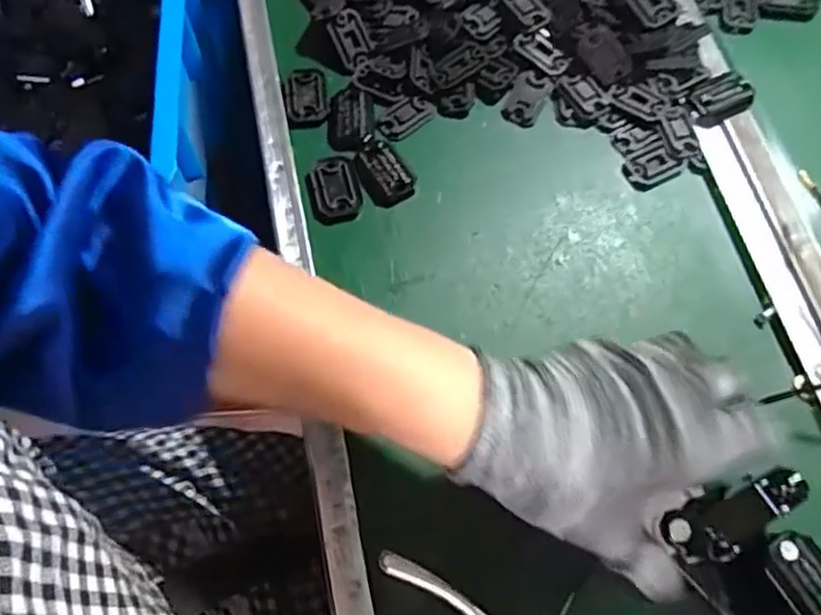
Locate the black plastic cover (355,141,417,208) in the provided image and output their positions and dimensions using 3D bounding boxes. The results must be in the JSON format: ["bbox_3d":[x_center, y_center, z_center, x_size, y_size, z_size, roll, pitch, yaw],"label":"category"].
[{"bbox_3d":[-0.017,-0.081,0.416,0.028,0.007,0.043,-30,70,-11],"label":"black plastic cover"}]

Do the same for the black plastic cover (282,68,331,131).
[{"bbox_3d":[-0.066,-0.134,0.437,0.029,0.004,0.045,-12,67,-3],"label":"black plastic cover"}]

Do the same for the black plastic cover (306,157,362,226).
[{"bbox_3d":[-0.046,-0.070,0.409,0.030,0.004,0.043,-13,68,-4],"label":"black plastic cover"}]

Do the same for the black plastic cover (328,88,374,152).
[{"bbox_3d":[-0.037,-0.118,0.432,0.028,0.004,0.045,-2,67,1],"label":"black plastic cover"}]

